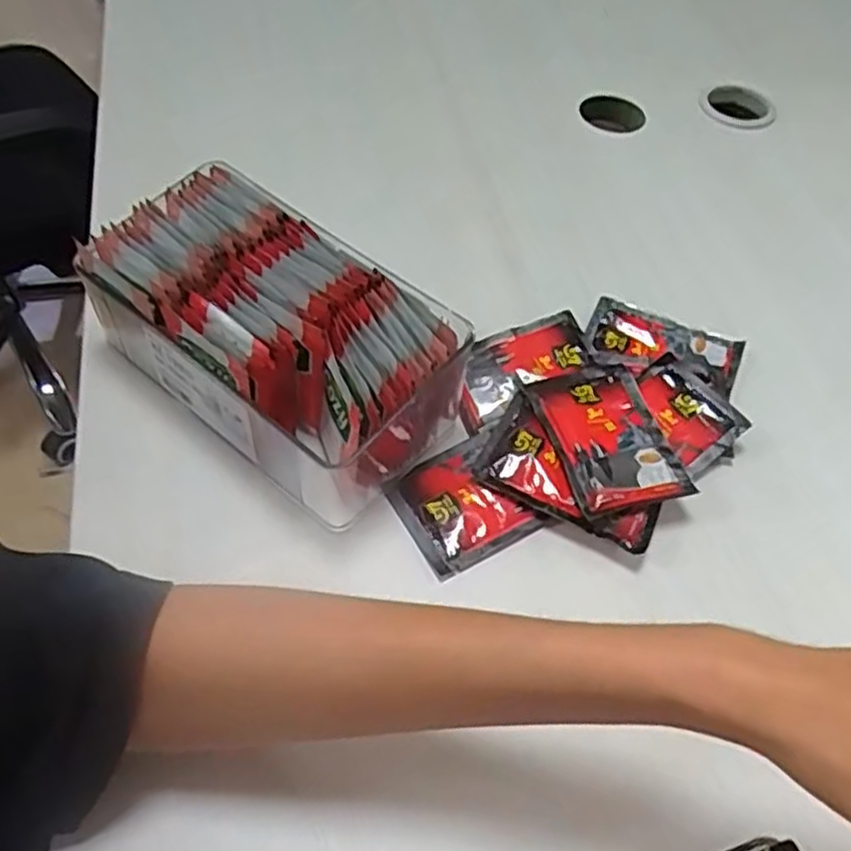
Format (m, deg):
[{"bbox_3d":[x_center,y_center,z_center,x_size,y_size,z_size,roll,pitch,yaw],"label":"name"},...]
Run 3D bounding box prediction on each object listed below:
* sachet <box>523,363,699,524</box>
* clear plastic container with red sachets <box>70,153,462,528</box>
[{"bbox_3d":[0.105,0.006,0.435,0.066,0.008,0.097,-10,54,-14],"label":"sachet"},{"bbox_3d":[-0.086,-0.050,0.429,0.198,0.086,0.109,33,58,19],"label":"clear plastic container with red sachets"}]

